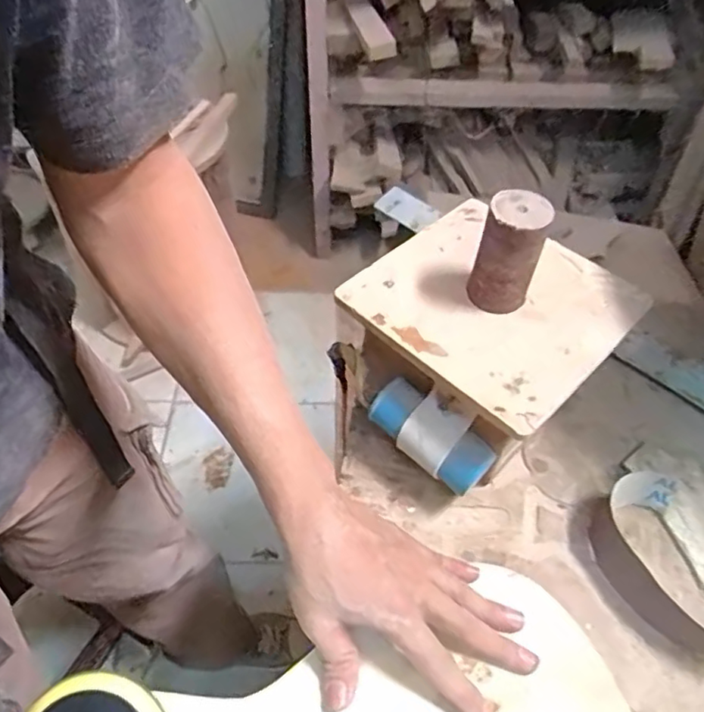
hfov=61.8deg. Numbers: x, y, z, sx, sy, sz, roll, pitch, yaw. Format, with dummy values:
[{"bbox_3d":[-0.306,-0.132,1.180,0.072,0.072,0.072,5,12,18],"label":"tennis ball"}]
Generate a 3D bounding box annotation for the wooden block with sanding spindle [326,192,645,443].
[{"bbox_3d":[0.120,-0.075,0.472,0.199,0.098,0.195,37,58,26],"label":"wooden block with sanding spindle"}]

